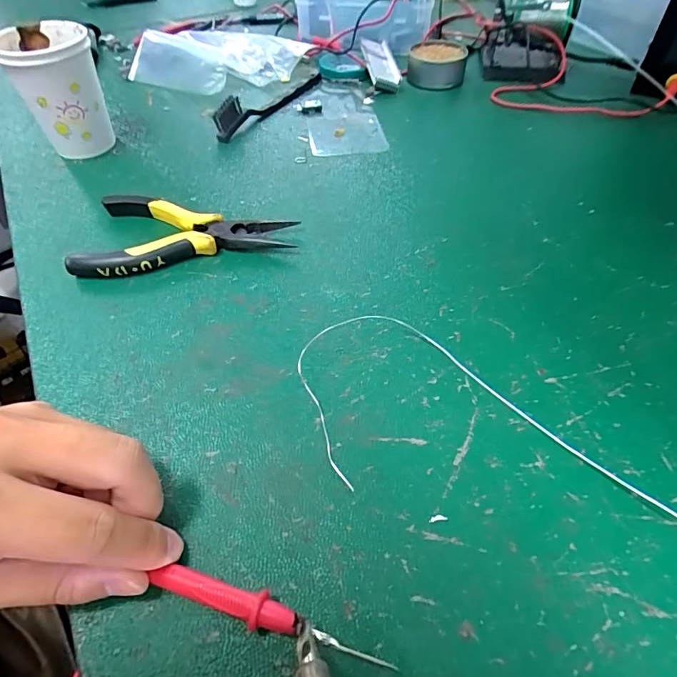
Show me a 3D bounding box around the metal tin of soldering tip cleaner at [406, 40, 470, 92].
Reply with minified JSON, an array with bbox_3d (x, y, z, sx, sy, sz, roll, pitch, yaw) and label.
[{"bbox_3d":[0.110,-0.308,0.508,0.063,0.032,0.072,10,51,9],"label":"metal tin of soldering tip cleaner"}]

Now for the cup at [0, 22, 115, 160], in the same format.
[{"bbox_3d":[-0.239,-0.211,0.398,0.067,0.093,0.068,0,51,0],"label":"cup"}]

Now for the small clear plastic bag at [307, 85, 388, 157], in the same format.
[{"bbox_3d":[0.002,-0.227,0.471,0.069,0.012,0.162,-5,47,-3],"label":"small clear plastic bag"}]

